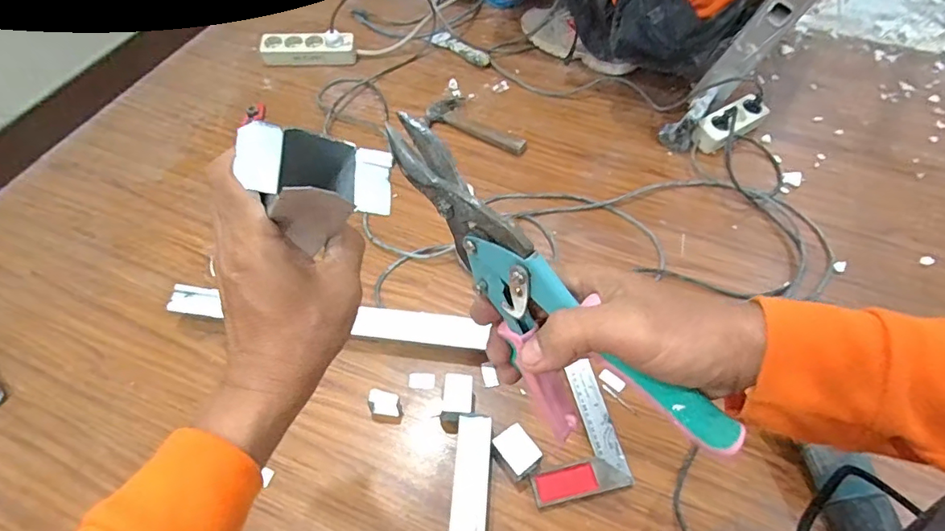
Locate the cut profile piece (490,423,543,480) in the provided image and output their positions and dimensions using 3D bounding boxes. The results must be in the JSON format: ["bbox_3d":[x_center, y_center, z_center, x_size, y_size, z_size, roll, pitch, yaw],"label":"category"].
[{"bbox_3d":[0.054,0.232,0.635,0.046,0.033,0.055,-33,62,-20],"label":"cut profile piece"}]

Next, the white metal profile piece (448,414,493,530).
[{"bbox_3d":[-0.003,0.275,0.602,0.043,0.035,0.194,4,56,2],"label":"white metal profile piece"}]

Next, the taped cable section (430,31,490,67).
[{"bbox_3d":[-0.025,-0.471,1.125,0.147,0.023,0.036,37,64,22],"label":"taped cable section"}]

